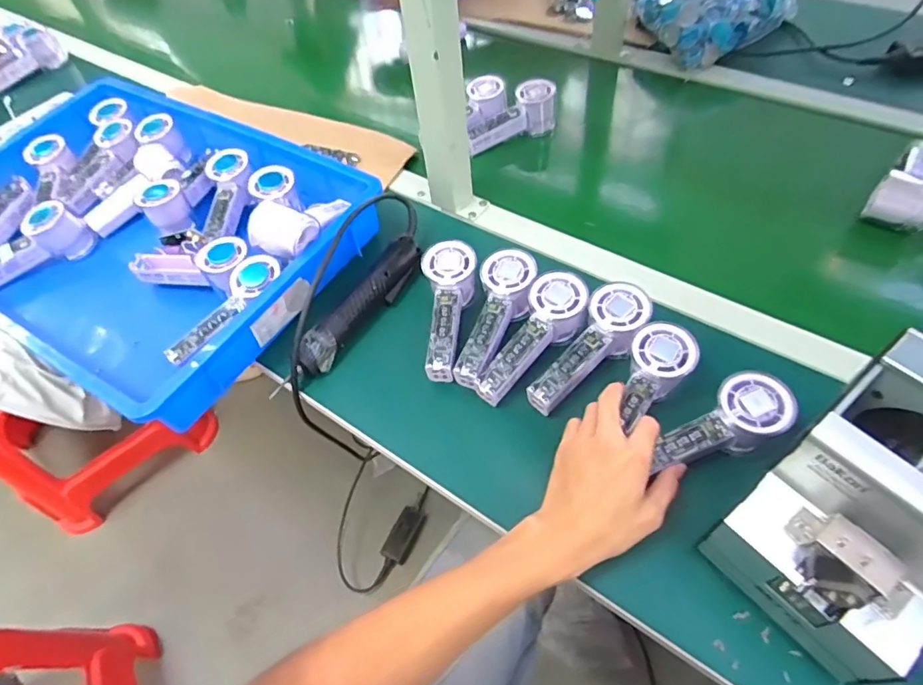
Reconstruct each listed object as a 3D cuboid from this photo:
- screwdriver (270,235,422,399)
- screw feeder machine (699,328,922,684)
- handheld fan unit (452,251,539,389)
[{"bbox_3d":[-0.114,-0.032,0.582,0.031,0.038,0.220,24,60,21],"label":"screwdriver"},{"bbox_3d":[0.283,0.113,0.362,0.169,0.145,0.121,-35,59,-19],"label":"screw feeder machine"},{"bbox_3d":[0.035,-0.022,0.549,0.059,0.047,0.153,18,72,17],"label":"handheld fan unit"}]

